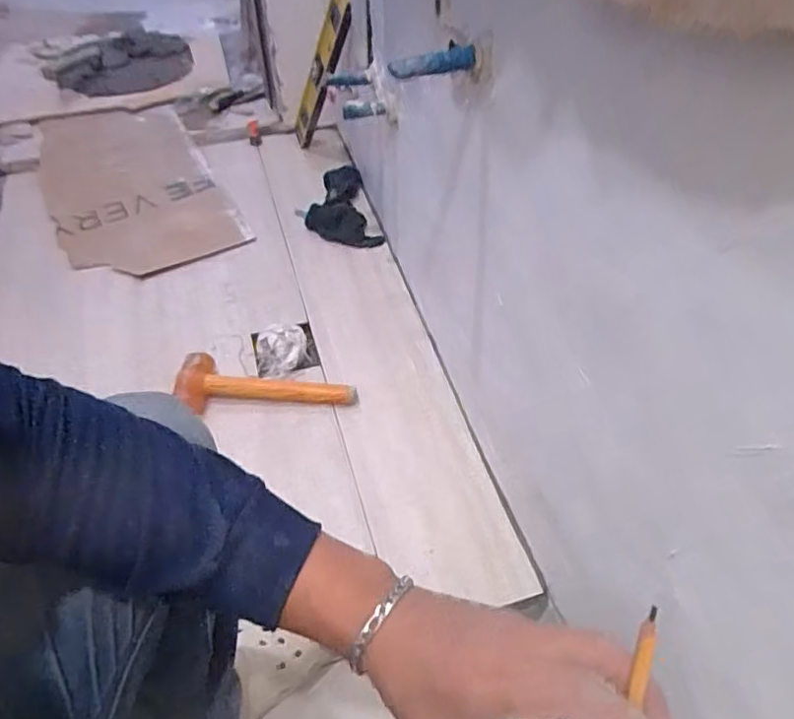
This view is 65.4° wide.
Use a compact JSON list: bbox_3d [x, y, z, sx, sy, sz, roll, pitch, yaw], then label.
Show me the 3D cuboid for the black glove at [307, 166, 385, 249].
[{"bbox_3d":[-0.125,-0.314,1.307,0.143,0.046,0.242,-14,52,-10],"label":"black glove"}]

